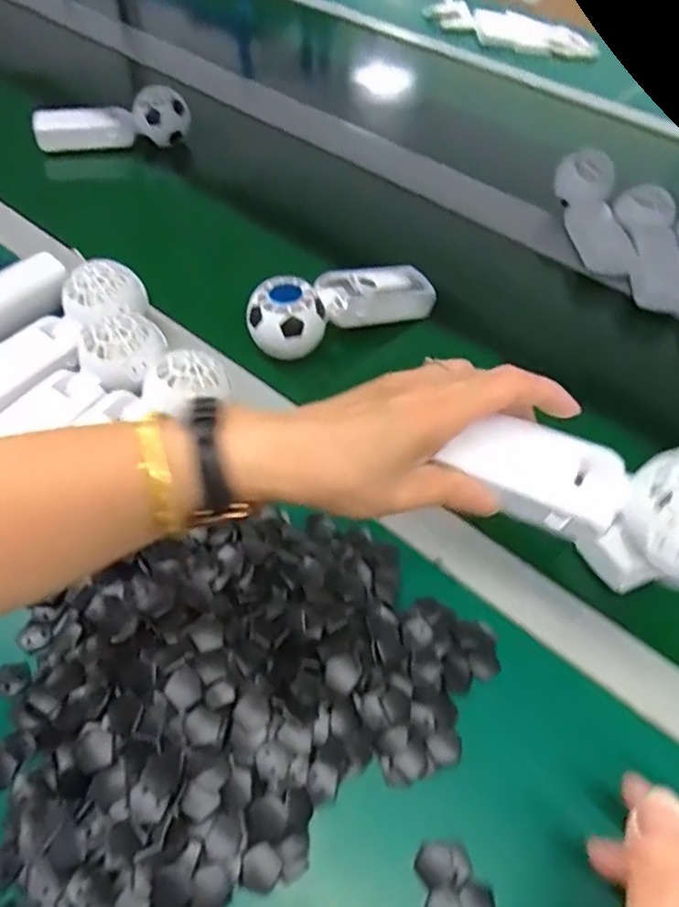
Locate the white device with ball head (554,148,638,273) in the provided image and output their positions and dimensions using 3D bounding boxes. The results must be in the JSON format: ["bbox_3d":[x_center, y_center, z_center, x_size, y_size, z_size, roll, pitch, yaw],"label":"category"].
[{"bbox_3d":[0.279,-0.257,0.670,0.060,0.048,0.158,0,65,-7],"label":"white device with ball head"}]

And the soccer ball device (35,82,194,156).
[{"bbox_3d":[-0.263,-0.387,0.723,0.175,0.054,0.051,-12,52,-16],"label":"soccer ball device"}]

